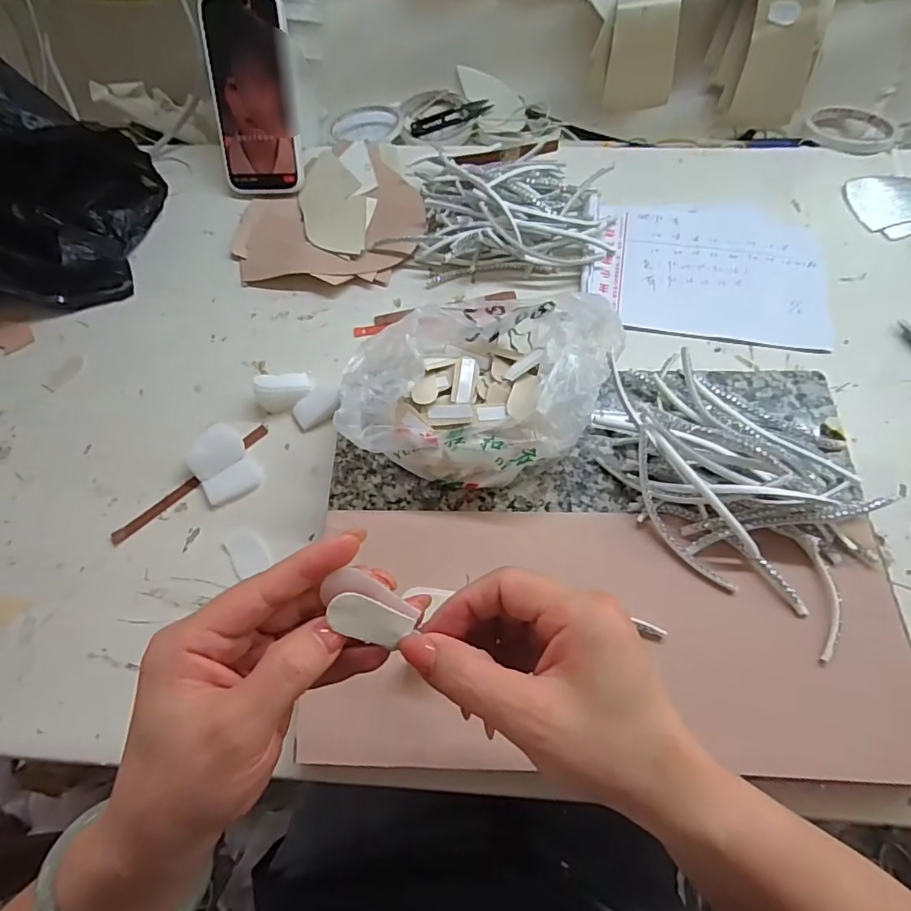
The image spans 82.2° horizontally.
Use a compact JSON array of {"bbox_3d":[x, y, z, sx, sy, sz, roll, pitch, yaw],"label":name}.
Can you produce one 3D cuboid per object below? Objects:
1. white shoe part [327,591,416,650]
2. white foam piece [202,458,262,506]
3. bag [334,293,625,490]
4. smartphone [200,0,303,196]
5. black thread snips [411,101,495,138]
[{"bbox_3d":[-0.036,0.070,0.220,0.036,0.007,0.016,26,67,-16],"label":"white shoe part"},{"bbox_3d":[-0.175,0.020,0.412,0.043,0.008,0.026,-39,70,-13],"label":"white foam piece"},{"bbox_3d":[0.013,-0.055,0.374,0.175,0.057,0.149,16,68,10],"label":"bag"},{"bbox_3d":[-0.198,-0.350,0.510,0.083,0.167,0.016,7,25,6],"label":"smartphone"},{"bbox_3d":[-0.005,-0.394,0.608,0.101,0.010,0.018,-22,67,-7],"label":"black thread snips"}]

